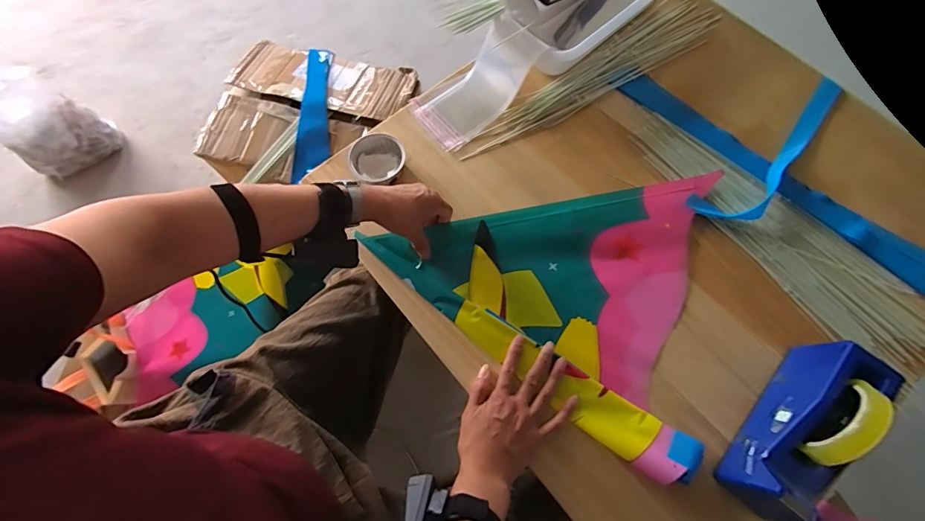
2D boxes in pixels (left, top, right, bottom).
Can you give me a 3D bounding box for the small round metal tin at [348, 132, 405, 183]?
[{"bbox_3d":[-0.128,-0.150,0.646,0.081,0.031,0.073,-17,70,-4],"label":"small round metal tin"}]

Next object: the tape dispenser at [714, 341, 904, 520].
[{"bbox_3d":[0.378,0.183,0.461,0.072,0.113,0.196,37,75,15],"label":"tape dispenser"}]

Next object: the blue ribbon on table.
[{"bbox_3d":[0.484,-0.164,0.641,0.345,0.025,0.079,-38,72,-11],"label":"blue ribbon on table"}]

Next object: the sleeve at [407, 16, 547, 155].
[{"bbox_3d":[0.023,-0.282,0.686,0.210,0.048,0.116,-44,72,11],"label":"sleeve"}]

